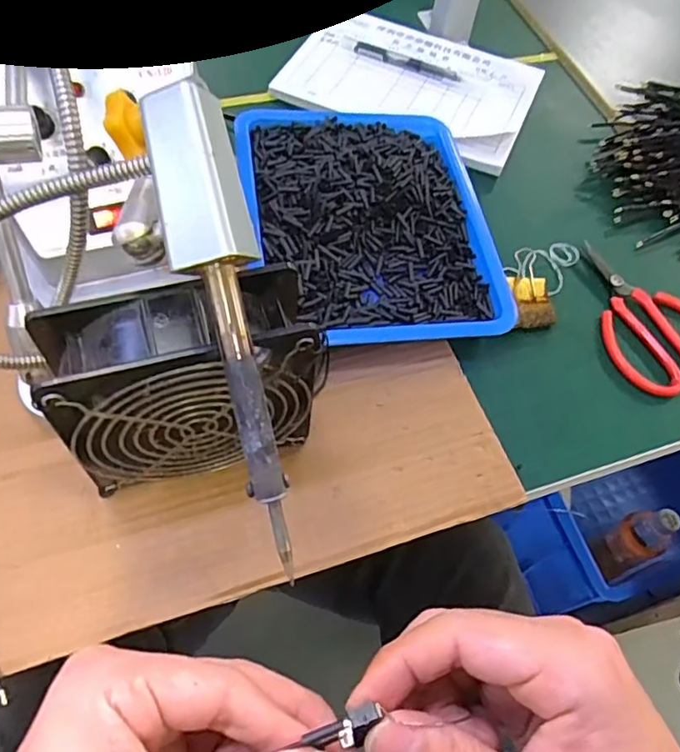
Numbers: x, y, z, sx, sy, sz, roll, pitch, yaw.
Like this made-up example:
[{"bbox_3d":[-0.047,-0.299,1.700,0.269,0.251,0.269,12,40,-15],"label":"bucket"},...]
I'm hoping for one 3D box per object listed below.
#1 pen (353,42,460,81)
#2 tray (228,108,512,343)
[{"bbox_3d":[0.062,-0.287,0.553,0.100,0.010,0.013,18,60,7],"label":"pen"},{"bbox_3d":[0.019,-0.118,0.443,0.171,0.038,0.226,-6,60,-9],"label":"tray"}]

